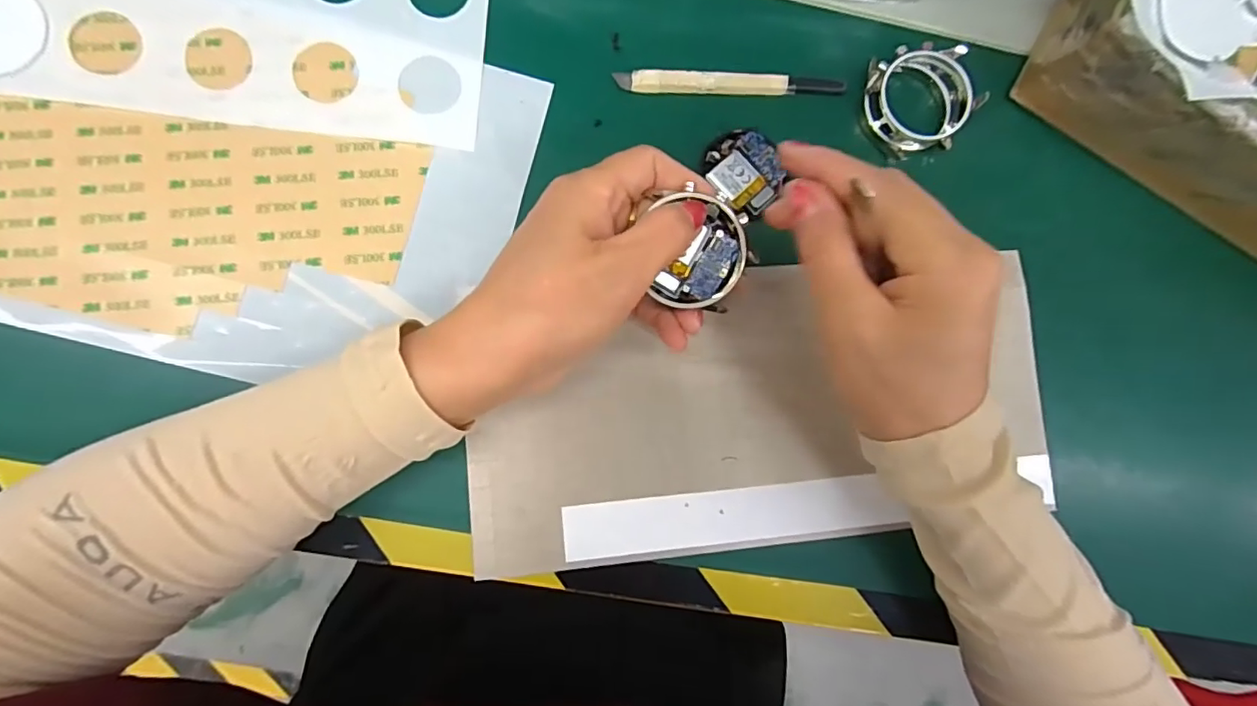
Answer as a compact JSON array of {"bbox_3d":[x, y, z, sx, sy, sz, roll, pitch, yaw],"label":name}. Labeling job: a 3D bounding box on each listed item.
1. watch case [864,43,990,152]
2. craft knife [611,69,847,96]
[{"bbox_3d":[0.142,-0.124,0.276,0.048,0.021,0.051,-33,88,-7],"label":"watch case"},{"bbox_3d":[0.051,-0.132,0.275,0.113,0.007,0.011,-1,84,-5],"label":"craft knife"}]

